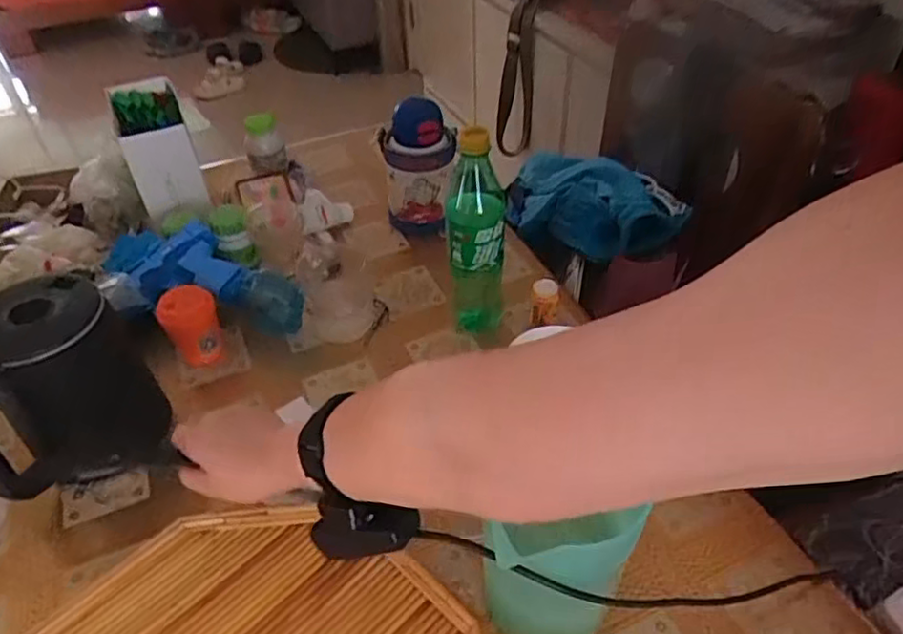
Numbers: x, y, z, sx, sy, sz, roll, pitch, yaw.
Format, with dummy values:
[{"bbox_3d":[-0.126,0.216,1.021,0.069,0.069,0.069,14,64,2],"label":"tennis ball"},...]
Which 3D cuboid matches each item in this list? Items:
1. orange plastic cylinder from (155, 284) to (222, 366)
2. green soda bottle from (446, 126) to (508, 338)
[{"bbox_3d":[-0.289,0.009,0.719,0.060,0.075,0.055,-23,48,-20],"label":"orange plastic cylinder"},{"bbox_3d":[0.027,-0.084,0.686,0.061,0.231,0.061,0,44,2],"label":"green soda bottle"}]

